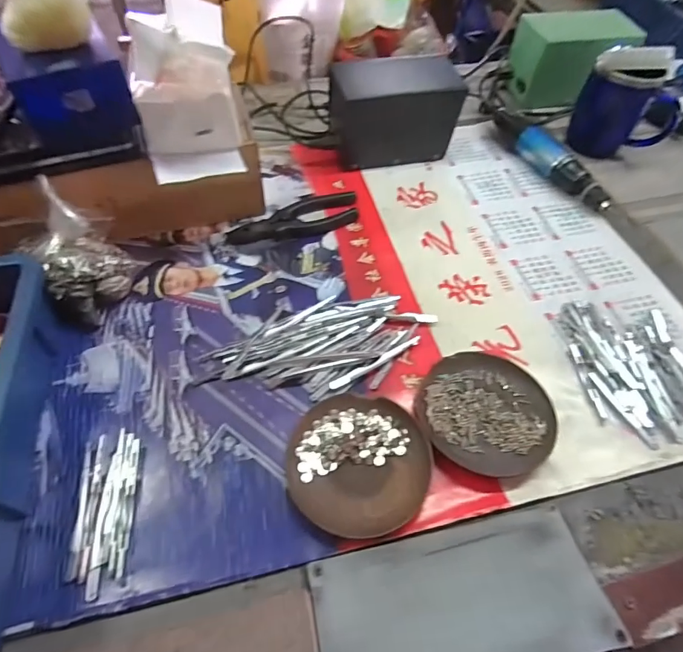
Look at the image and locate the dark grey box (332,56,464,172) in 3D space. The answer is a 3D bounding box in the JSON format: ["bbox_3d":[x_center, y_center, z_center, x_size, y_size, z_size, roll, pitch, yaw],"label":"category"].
[{"bbox_3d":[0.071,-0.284,0.588,0.163,0.116,0.076,-5,53,-5],"label":"dark grey box"}]

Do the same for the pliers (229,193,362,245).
[{"bbox_3d":[-0.055,-0.131,0.528,0.165,0.019,0.059,-21,56,-16],"label":"pliers"}]

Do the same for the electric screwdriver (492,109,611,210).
[{"bbox_3d":[0.281,-0.225,0.591,0.031,0.047,0.198,-25,57,-19],"label":"electric screwdriver"}]

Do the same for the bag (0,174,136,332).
[{"bbox_3d":[-0.261,-0.072,0.433,0.087,0.098,0.111,-31,59,-22],"label":"bag"}]

